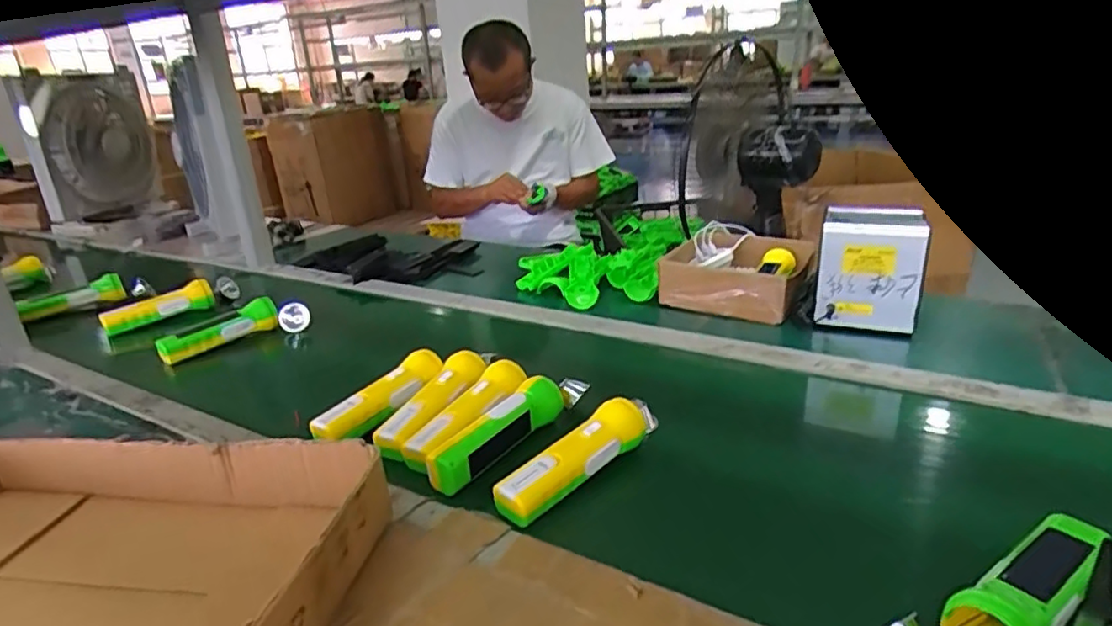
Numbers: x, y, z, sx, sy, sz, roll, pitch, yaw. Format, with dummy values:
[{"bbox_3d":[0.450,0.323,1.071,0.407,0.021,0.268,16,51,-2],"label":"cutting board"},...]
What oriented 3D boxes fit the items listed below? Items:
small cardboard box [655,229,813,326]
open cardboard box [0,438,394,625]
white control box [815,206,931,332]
[{"bbox_3d":[0.290,-0.059,1.012,0.202,0.079,0.213,10,26,30],"label":"small cardboard box"},{"bbox_3d":[-0.362,0.187,0.472,0.426,0.082,0.239,1,22,9],"label":"open cardboard box"},{"bbox_3d":[0.431,-0.056,0.877,0.127,0.156,0.115,5,24,20],"label":"white control box"}]

